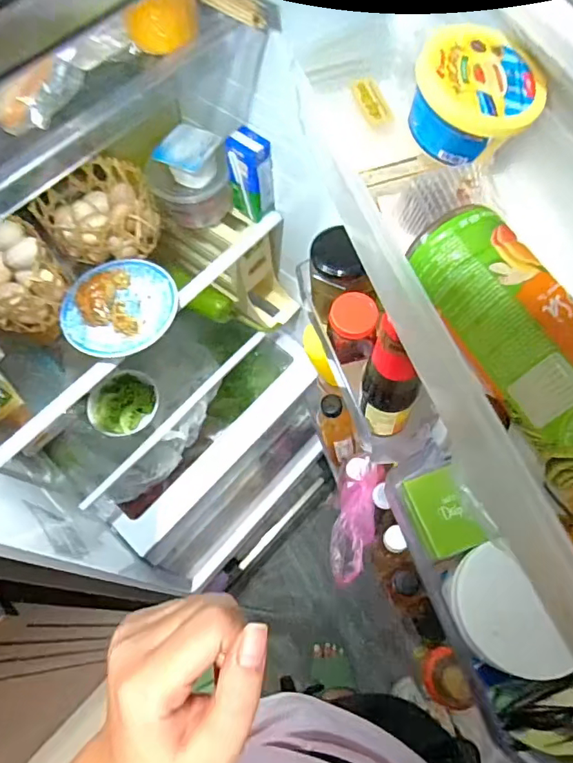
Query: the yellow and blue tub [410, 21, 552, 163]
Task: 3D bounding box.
[{"bbox_3d":[0.111,-0.173,0.301,0.078,0.037,0.078,3,72,-8],"label":"yellow and blue tub"}]

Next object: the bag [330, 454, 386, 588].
[{"bbox_3d":[0.089,0.178,0.650,0.053,0.045,0.158,10,66,7],"label":"bag"}]

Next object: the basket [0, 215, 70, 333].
[{"bbox_3d":[-0.361,-0.135,0.655,0.135,0.071,0.121,39,72,18],"label":"basket"}]

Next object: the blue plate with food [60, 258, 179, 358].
[{"bbox_3d":[-0.217,-0.100,0.643,0.143,0.038,0.140,-1,65,2],"label":"blue plate with food"}]

